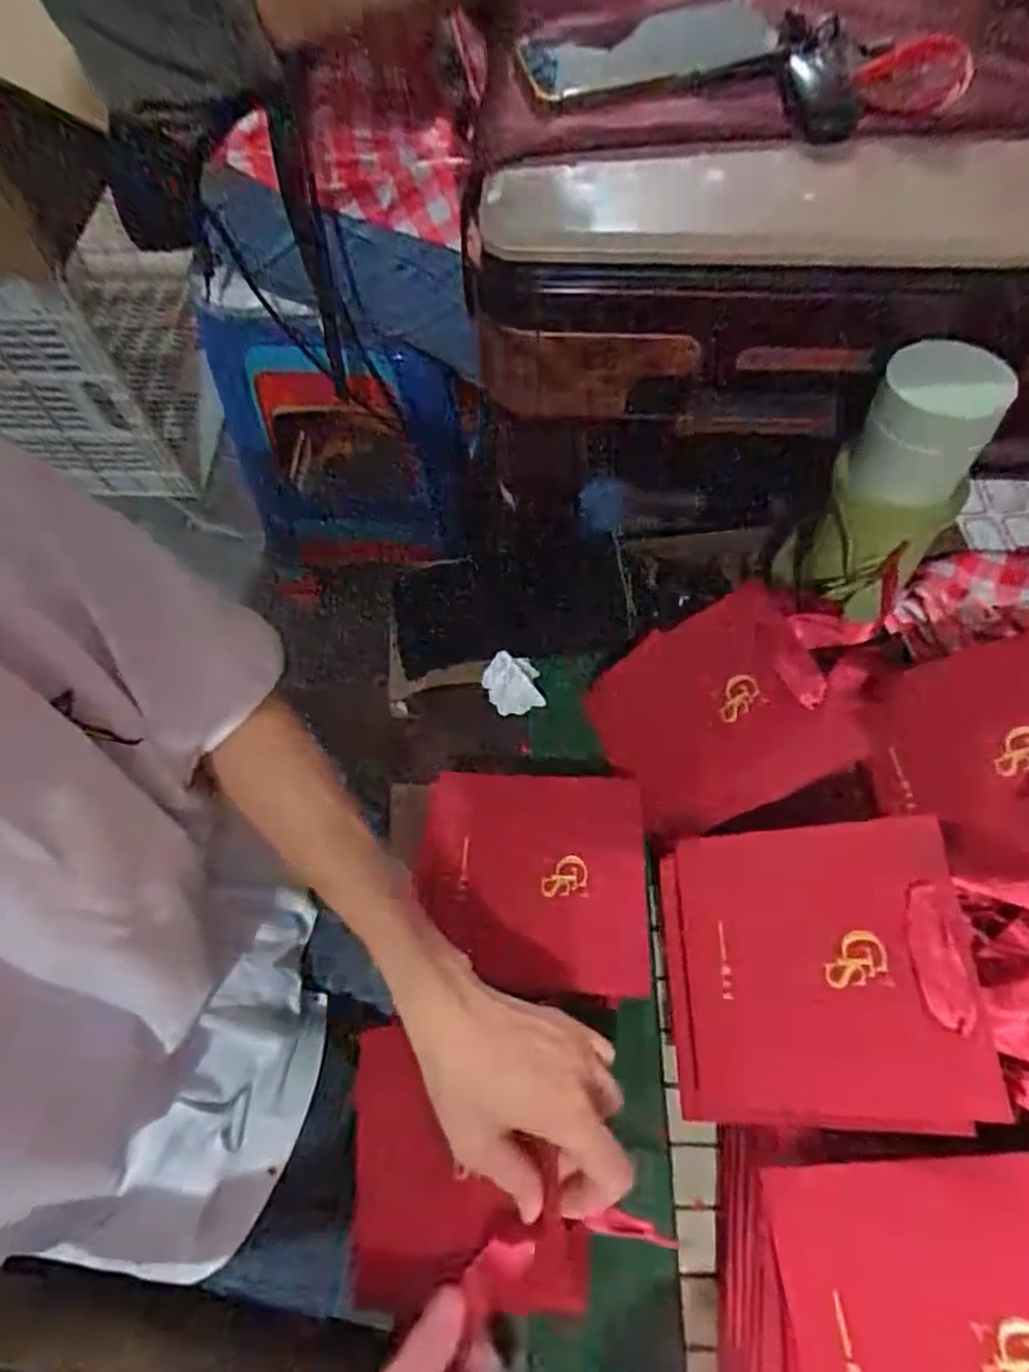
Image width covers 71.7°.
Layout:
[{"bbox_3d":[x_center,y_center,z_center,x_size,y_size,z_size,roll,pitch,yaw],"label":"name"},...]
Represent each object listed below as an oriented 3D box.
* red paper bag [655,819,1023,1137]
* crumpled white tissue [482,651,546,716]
[{"bbox_3d":[0.156,0.149,0.375,0.146,0.011,0.144,-12,67,26],"label":"red paper bag"},{"bbox_3d":[-0.002,-0.001,0.558,0.044,0.025,0.043,-6,64,-1],"label":"crumpled white tissue"}]

